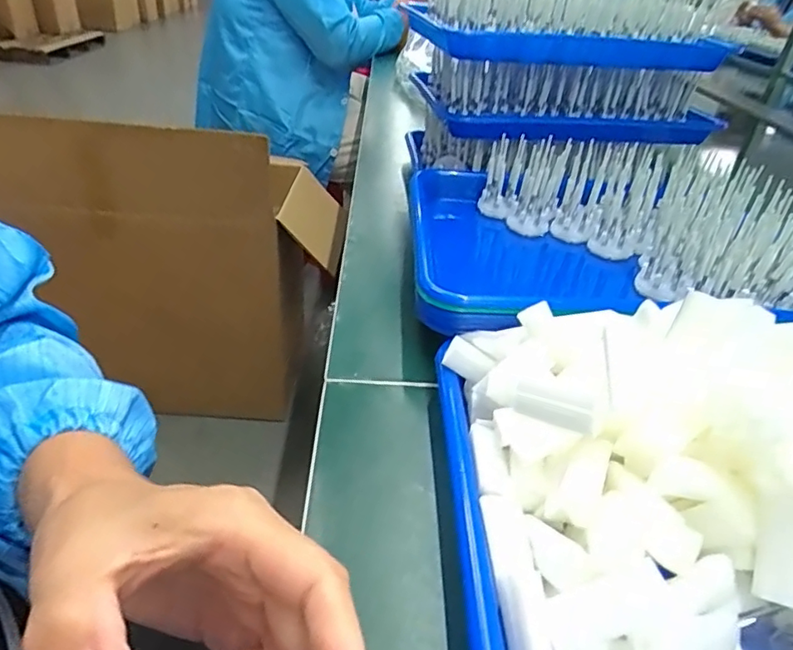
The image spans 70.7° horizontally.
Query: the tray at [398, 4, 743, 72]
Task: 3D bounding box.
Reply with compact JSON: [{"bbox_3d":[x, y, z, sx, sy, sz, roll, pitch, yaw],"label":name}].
[{"bbox_3d":[0.182,-0.317,0.619,0.323,0.030,0.181,-1,35,-9],"label":"tray"}]

